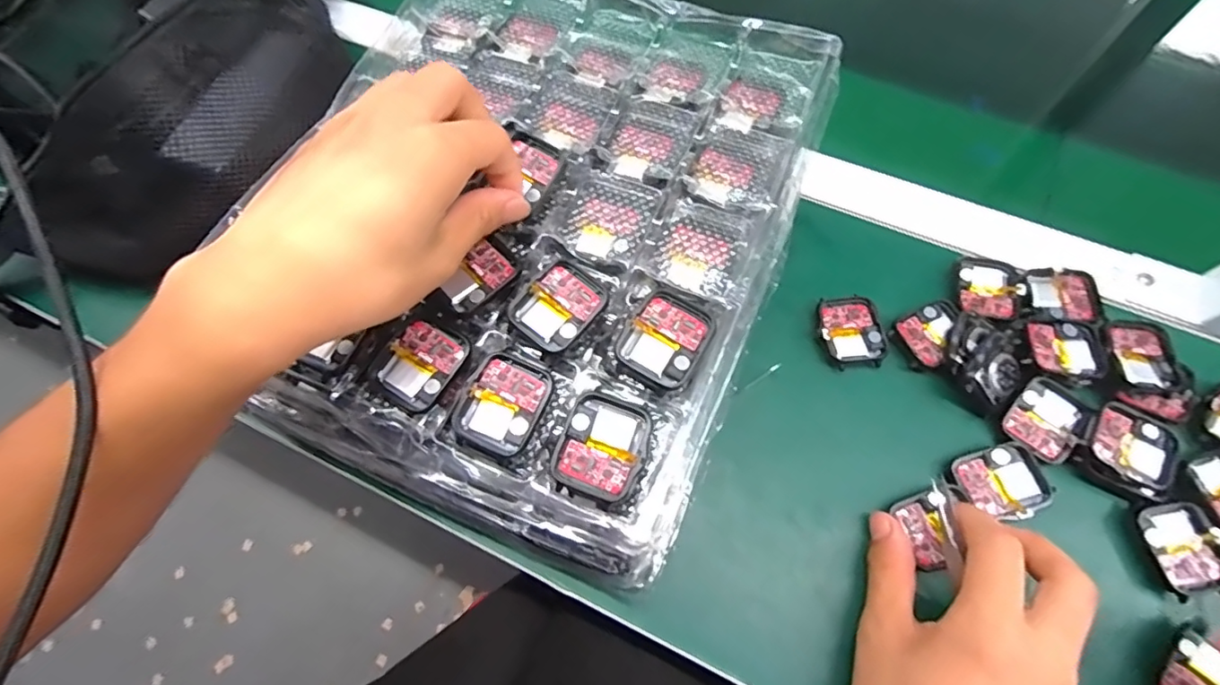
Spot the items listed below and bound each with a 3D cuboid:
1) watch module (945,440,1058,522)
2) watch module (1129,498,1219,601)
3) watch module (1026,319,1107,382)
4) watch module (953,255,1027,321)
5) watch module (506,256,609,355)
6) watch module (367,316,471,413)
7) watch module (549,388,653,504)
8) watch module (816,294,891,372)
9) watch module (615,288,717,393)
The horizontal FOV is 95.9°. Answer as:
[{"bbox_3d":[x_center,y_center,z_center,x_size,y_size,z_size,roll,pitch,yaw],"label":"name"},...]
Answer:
[{"bbox_3d":[0.213,0.077,0.300,0.045,0.014,0.038,-21,68,-7],"label":"watch module"},{"bbox_3d":[0.302,0.107,0.291,0.035,0.012,0.044,-15,67,-4],"label":"watch module"},{"bbox_3d":[0.266,0.005,0.325,0.037,0.012,0.039,2,67,3],"label":"watch module"},{"bbox_3d":[0.240,-0.034,0.346,0.042,0.007,0.044,7,68,5],"label":"watch module"},{"bbox_3d":[-0.024,-0.019,0.268,0.037,0.006,0.044,38,73,16],"label":"watch module"},{"bbox_3d":[-0.090,0.010,0.263,0.038,0.008,0.041,29,71,13],"label":"watch module"},{"bbox_3d":[-0.002,0.046,0.243,0.038,0.011,0.042,22,70,11],"label":"watch module"},{"bbox_3d":[0.149,-0.007,0.339,0.039,0.007,0.045,-8,67,-1],"label":"watch module"},{"bbox_3d":[0.027,-0.002,0.259,0.037,0.007,0.042,28,71,13],"label":"watch module"}]

